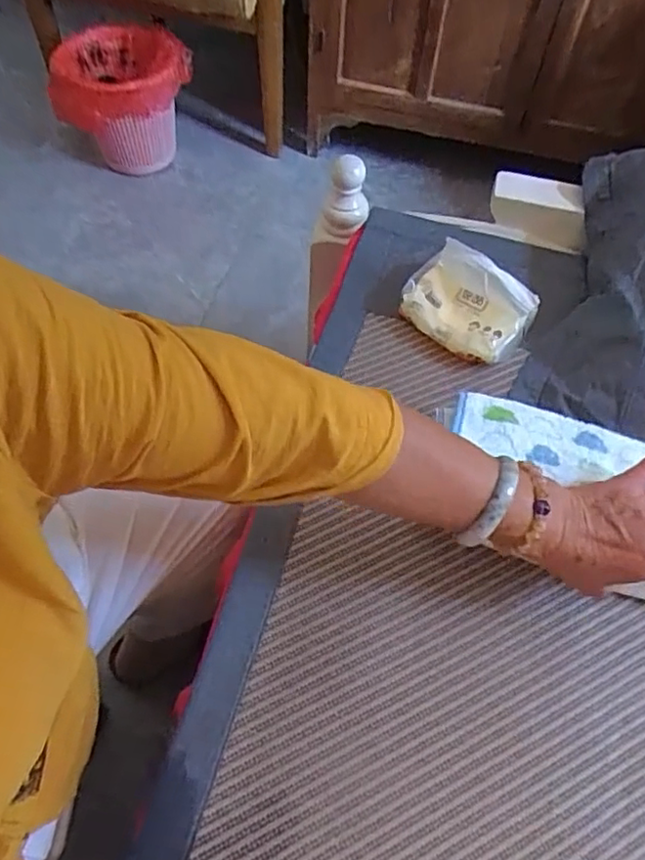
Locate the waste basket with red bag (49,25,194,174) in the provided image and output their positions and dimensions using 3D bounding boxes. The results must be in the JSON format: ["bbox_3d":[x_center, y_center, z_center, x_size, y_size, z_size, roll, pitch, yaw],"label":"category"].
[{"bbox_3d":[-0.453,-0.754,1.409,0.294,0.242,0.260,4,59,1],"label":"waste basket with red bag"}]

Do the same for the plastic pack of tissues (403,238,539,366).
[{"bbox_3d":[0.148,-0.130,0.644,0.080,0.075,0.130,-40,67,-22],"label":"plastic pack of tissues"}]

